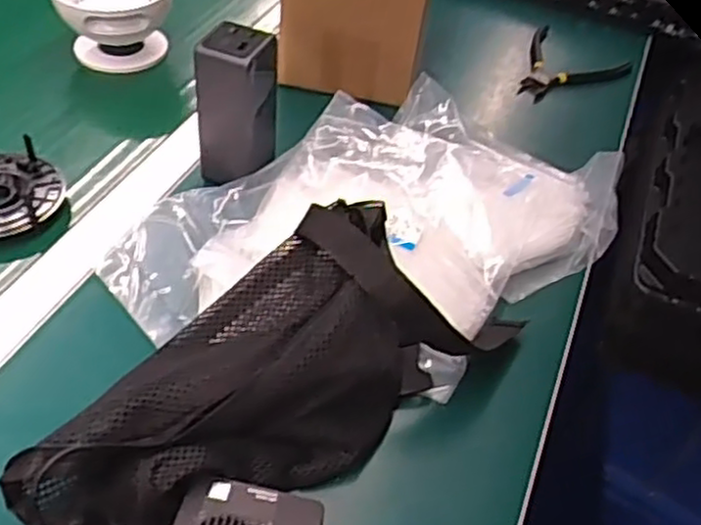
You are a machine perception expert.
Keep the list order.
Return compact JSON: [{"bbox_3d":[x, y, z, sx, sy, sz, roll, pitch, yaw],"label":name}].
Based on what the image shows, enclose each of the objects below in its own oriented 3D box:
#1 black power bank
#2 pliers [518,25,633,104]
[{"bbox_3d":[-0.091,-0.120,0.602,0.055,0.131,0.054,11,46,1],"label":"black power bank"},{"bbox_3d":[0.244,-0.209,0.798,0.108,0.020,0.146,17,48,9],"label":"pliers"}]

